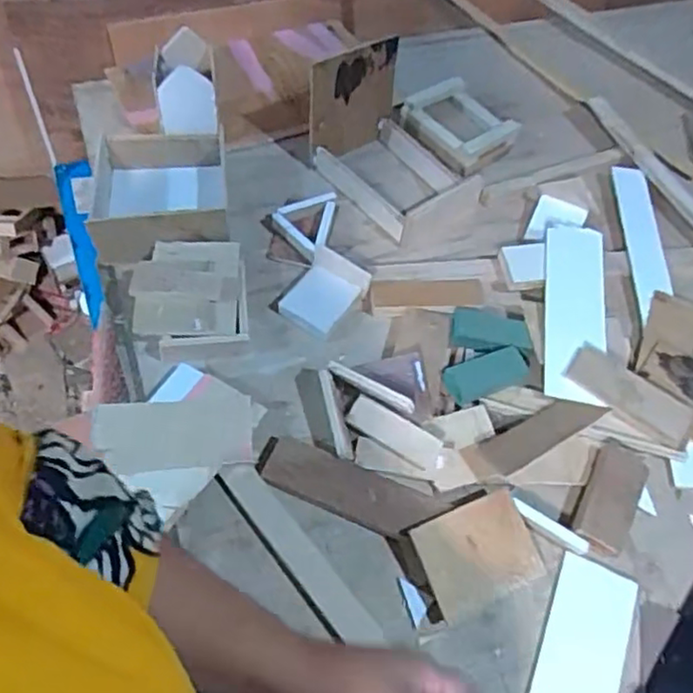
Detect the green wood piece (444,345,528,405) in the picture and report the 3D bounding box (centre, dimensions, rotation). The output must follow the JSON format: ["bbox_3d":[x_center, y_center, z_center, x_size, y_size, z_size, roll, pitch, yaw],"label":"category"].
[{"bbox_3d":[0.140,0.027,0.654,0.088,0.012,0.037,-19,60,-16],"label":"green wood piece"}]

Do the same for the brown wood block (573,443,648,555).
[{"bbox_3d":[0.240,0.136,0.594,0.044,0.014,0.105,27,59,13],"label":"brown wood block"}]

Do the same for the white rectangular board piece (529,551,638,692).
[{"bbox_3d":[0.195,0.243,0.538,0.066,0.009,0.131,23,58,11],"label":"white rectangular board piece"}]

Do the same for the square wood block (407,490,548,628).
[{"bbox_3d":[0.112,0.176,0.560,0.097,0.009,0.080,-21,78,-12],"label":"square wood block"}]

